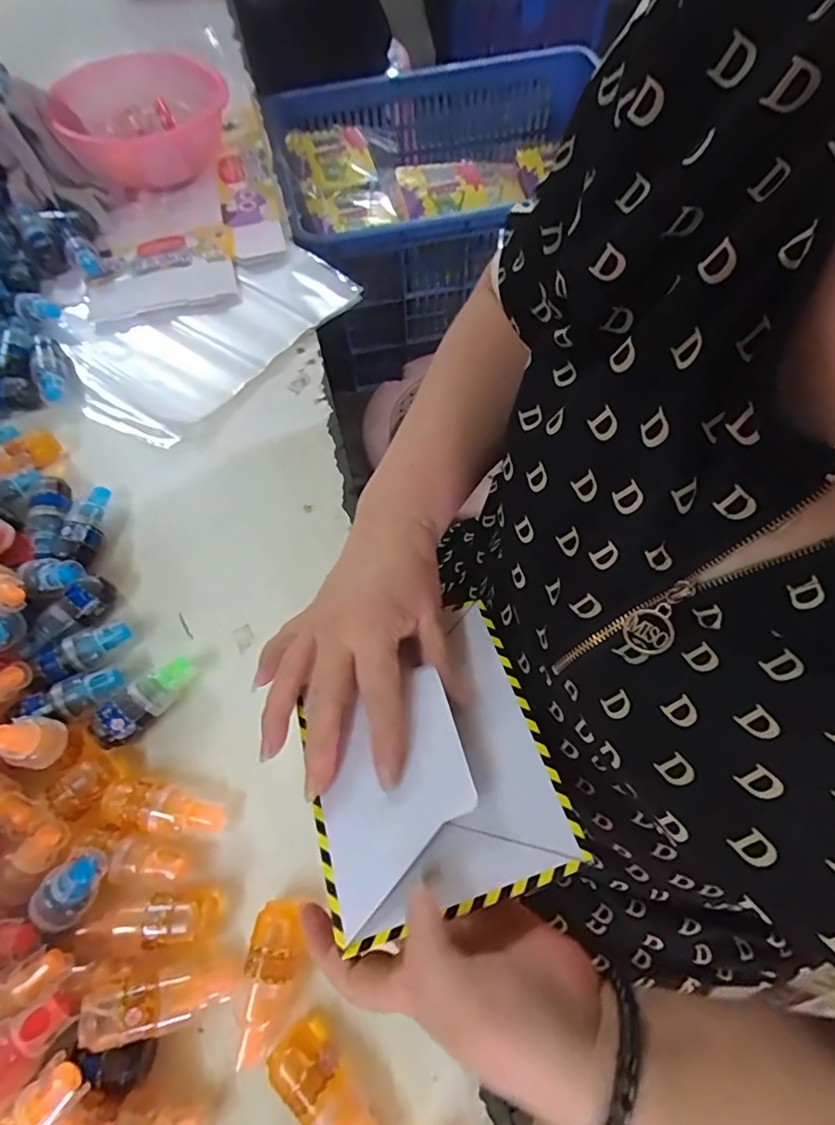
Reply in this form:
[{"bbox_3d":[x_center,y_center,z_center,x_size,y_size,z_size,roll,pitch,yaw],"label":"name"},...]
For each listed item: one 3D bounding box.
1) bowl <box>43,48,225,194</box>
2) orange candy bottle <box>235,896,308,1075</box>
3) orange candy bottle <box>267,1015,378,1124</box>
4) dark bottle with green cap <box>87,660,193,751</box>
[{"bbox_3d":[-0.353,-0.575,0.701,0.199,0.089,0.228,-6,64,-2],"label":"bowl"},{"bbox_3d":[-0.087,0.248,0.320,0.032,0.025,0.077,8,64,5],"label":"orange candy bottle"},{"bbox_3d":[-0.049,0.296,0.296,0.076,0.030,0.027,40,71,18],"label":"orange candy bottle"},{"bbox_3d":[-0.200,0.101,0.392,0.028,0.023,0.076,36,70,17],"label":"dark bottle with green cap"}]

